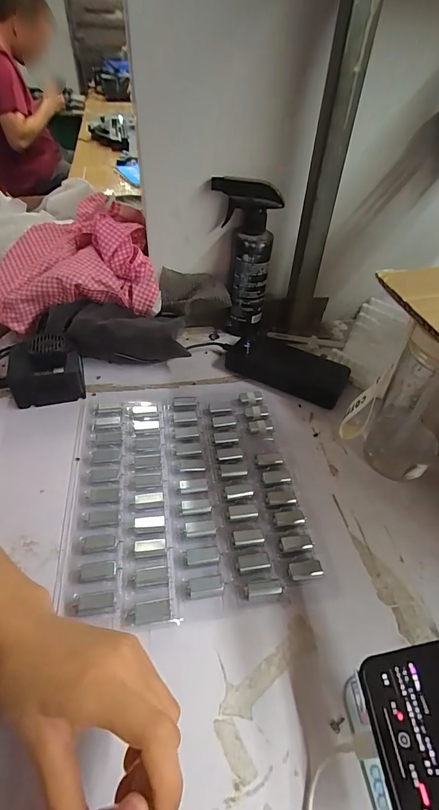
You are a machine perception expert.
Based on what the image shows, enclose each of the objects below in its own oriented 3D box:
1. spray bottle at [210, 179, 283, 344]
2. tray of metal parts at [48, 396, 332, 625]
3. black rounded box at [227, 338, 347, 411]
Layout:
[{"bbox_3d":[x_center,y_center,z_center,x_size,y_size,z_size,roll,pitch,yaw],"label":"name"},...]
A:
[{"bbox_3d":[0.029,-0.200,0.530,0.087,0.207,0.052,16,39,12],"label":"spray bottle"},{"bbox_3d":[-0.035,0.079,0.374,0.216,0.011,0.234,-4,46,-8],"label":"tray of metal parts"},{"bbox_3d":[0.091,-0.054,0.511,0.162,0.023,0.072,23,48,18],"label":"black rounded box"}]

